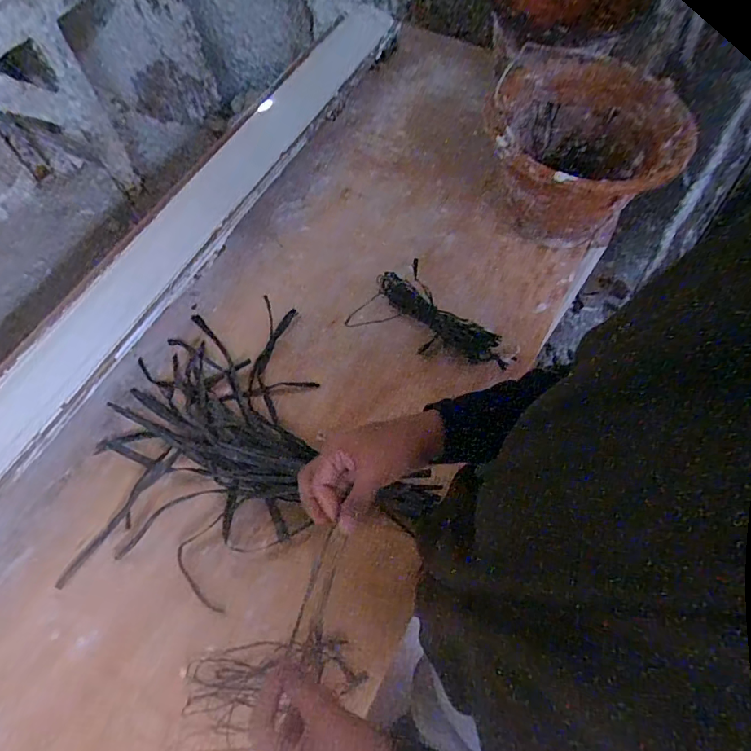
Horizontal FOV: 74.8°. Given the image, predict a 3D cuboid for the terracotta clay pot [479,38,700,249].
[{"bbox_3d":[0.291,-0.329,0.709,0.254,0.150,0.286,12,66,7],"label":"terracotta clay pot"}]

